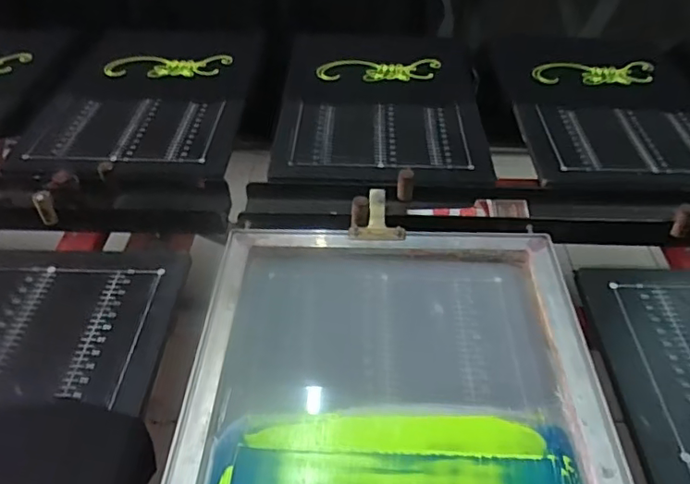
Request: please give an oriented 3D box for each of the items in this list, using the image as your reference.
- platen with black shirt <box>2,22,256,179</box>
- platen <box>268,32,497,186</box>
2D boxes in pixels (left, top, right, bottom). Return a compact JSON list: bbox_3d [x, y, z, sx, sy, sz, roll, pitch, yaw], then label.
[{"bbox_3d":[-0.402,-0.318,1.154,0.398,0.048,0.644,2,44,2],"label":"platen with black shirt"},{"bbox_3d":[0.076,-0.299,1.166,0.396,0.020,0.575,2,44,2],"label":"platen"}]

